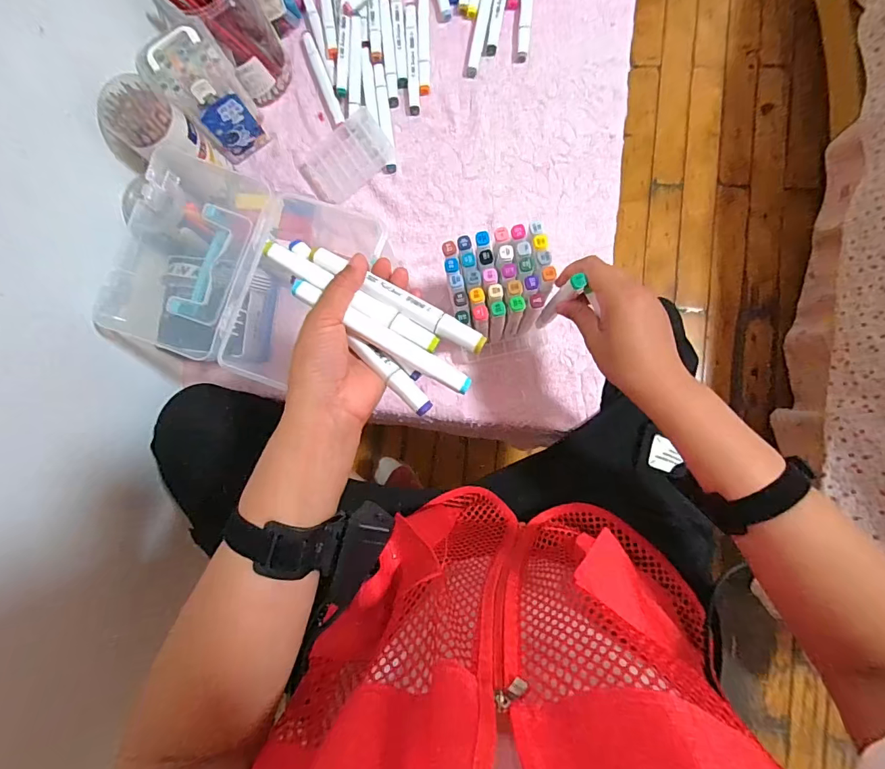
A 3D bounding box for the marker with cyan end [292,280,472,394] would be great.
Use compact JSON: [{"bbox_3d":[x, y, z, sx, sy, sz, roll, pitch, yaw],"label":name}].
[{"bbox_3d":[-0.047,-0.037,0.332,0.153,0.011,0.019,31,89,3],"label":"marker with cyan end"}]

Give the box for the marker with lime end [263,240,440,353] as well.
[{"bbox_3d":[-0.071,-0.069,0.339,0.154,0.019,0.016,31,89,5],"label":"marker with lime end"}]

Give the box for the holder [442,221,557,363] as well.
[{"bbox_3d":[0.064,-0.091,0.480,0.099,0.155,0.102,-12,86,2],"label":"holder"}]

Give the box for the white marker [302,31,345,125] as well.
[{"bbox_3d":[-0.165,-0.423,0.599,0.017,0.020,0.156,-22,86,2],"label":"white marker"}]

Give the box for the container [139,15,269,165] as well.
[{"bbox_3d":[-0.283,-0.352,0.537,0.085,0.144,0.065,-36,85,0],"label":"container"}]

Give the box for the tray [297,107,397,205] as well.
[{"bbox_3d":[-0.128,-0.302,0.576,0.118,0.020,0.080,-36,85,0],"label":"tray"}]

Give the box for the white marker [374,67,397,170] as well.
[{"bbox_3d":[-0.078,-0.360,0.578,0.016,0.015,0.150,-6,86,3],"label":"white marker"}]

